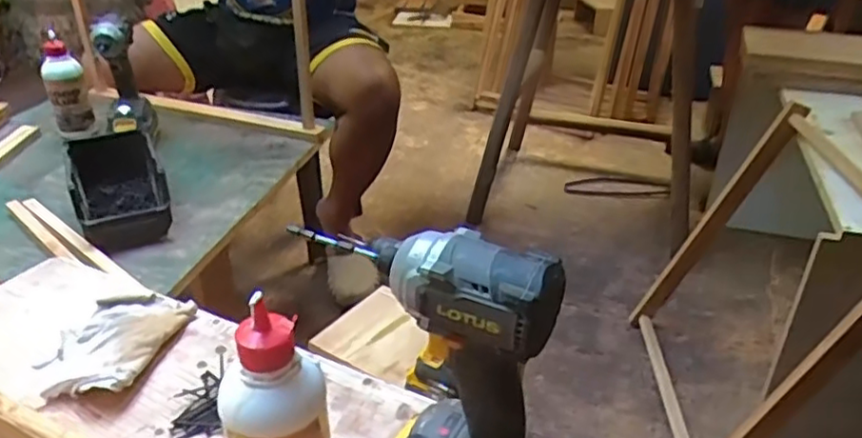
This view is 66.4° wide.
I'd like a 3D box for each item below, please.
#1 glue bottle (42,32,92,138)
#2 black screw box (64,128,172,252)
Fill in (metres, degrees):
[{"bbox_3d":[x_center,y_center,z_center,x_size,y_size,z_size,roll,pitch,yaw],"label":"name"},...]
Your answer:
[{"bbox_3d":[-0.714,-0.257,1.294,0.072,0.183,0.053,-16,35,-29],"label":"glue bottle"},{"bbox_3d":[-0.490,-0.048,1.037,0.128,0.097,0.233,-13,34,-25],"label":"black screw box"}]

